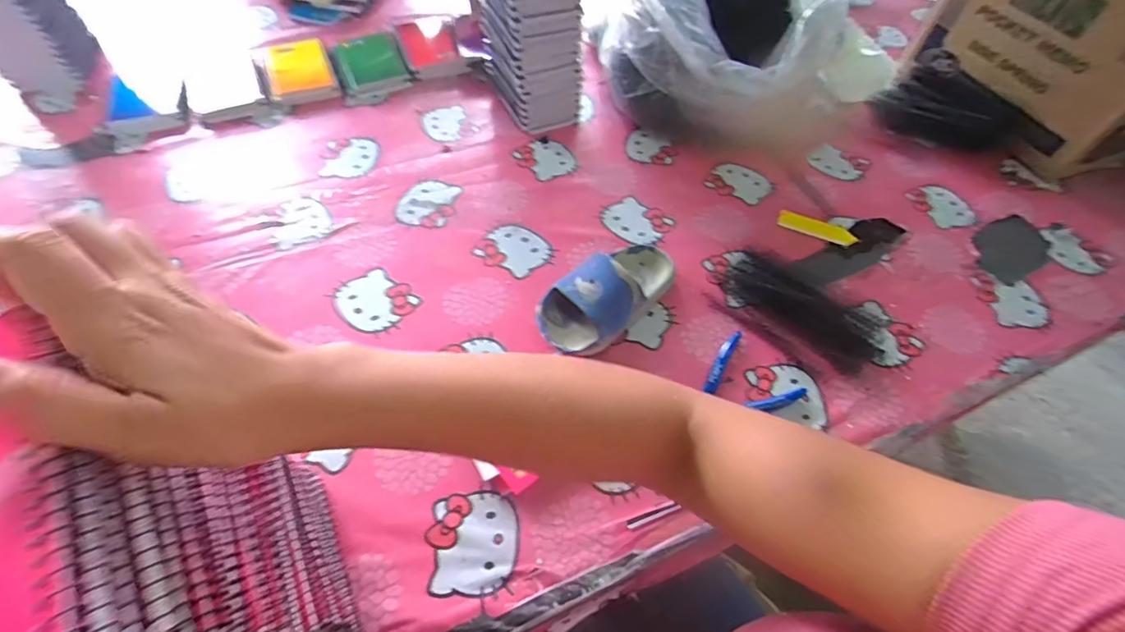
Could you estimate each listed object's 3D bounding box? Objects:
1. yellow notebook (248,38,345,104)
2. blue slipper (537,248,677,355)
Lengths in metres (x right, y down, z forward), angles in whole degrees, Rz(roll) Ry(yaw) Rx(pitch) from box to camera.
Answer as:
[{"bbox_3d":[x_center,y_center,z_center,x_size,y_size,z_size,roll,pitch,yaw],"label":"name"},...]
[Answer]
[{"bbox_3d":[-0.393,-0.362,0.749,0.098,0.021,0.137,-20,59,-15],"label":"yellow notebook"},{"bbox_3d":[0.048,-0.032,0.523,0.085,0.061,0.177,35,61,20],"label":"blue slipper"}]

